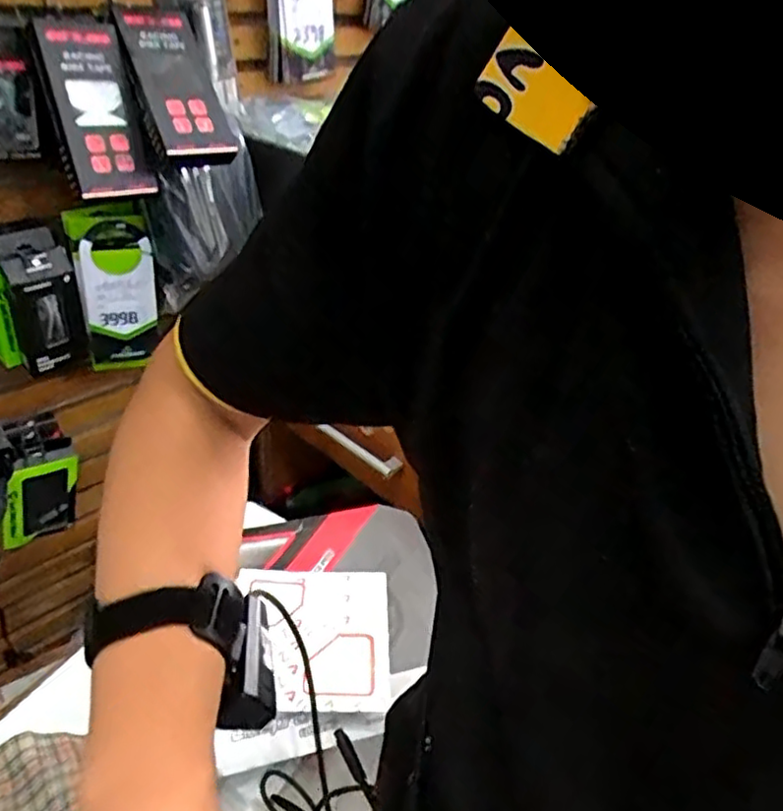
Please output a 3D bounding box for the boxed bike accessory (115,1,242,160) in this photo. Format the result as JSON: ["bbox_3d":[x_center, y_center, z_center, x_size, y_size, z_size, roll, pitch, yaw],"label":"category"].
[{"bbox_3d":[-0.270,-0.406,0.825,0.103,0.050,0.229,-16,76,-29],"label":"boxed bike accessory"}]

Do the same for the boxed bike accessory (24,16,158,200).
[{"bbox_3d":[-0.356,-0.359,0.776,0.096,0.208,0.043,-19,10,-31],"label":"boxed bike accessory"}]

